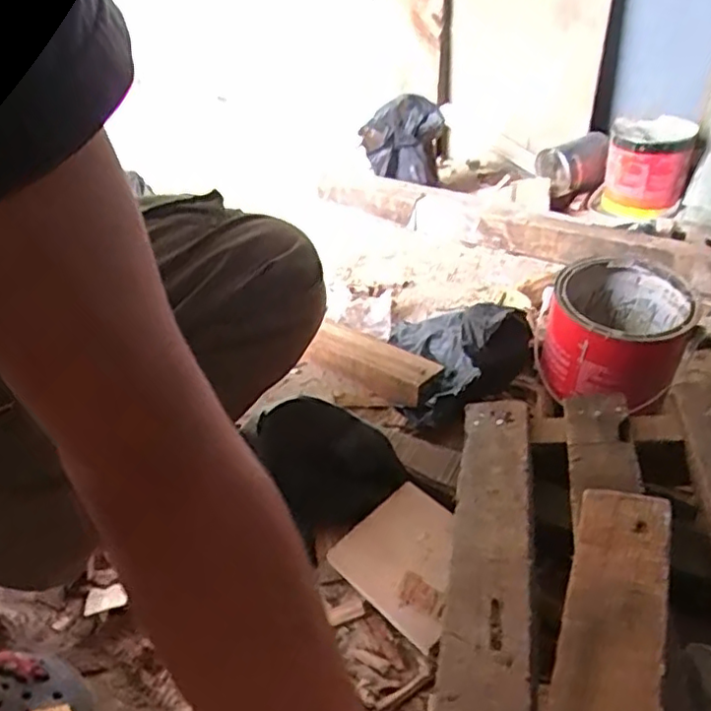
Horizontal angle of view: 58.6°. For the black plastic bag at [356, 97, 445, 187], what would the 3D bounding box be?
[{"bbox_3d":[0.097,-0.435,1.297,0.164,0.149,0.120,0,35,3],"label":"black plastic bag"}]

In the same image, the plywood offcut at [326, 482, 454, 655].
[{"bbox_3d":[0.053,0.185,0.582,0.112,0.011,0.120,-38,52,-26],"label":"plywood offcut"}]

